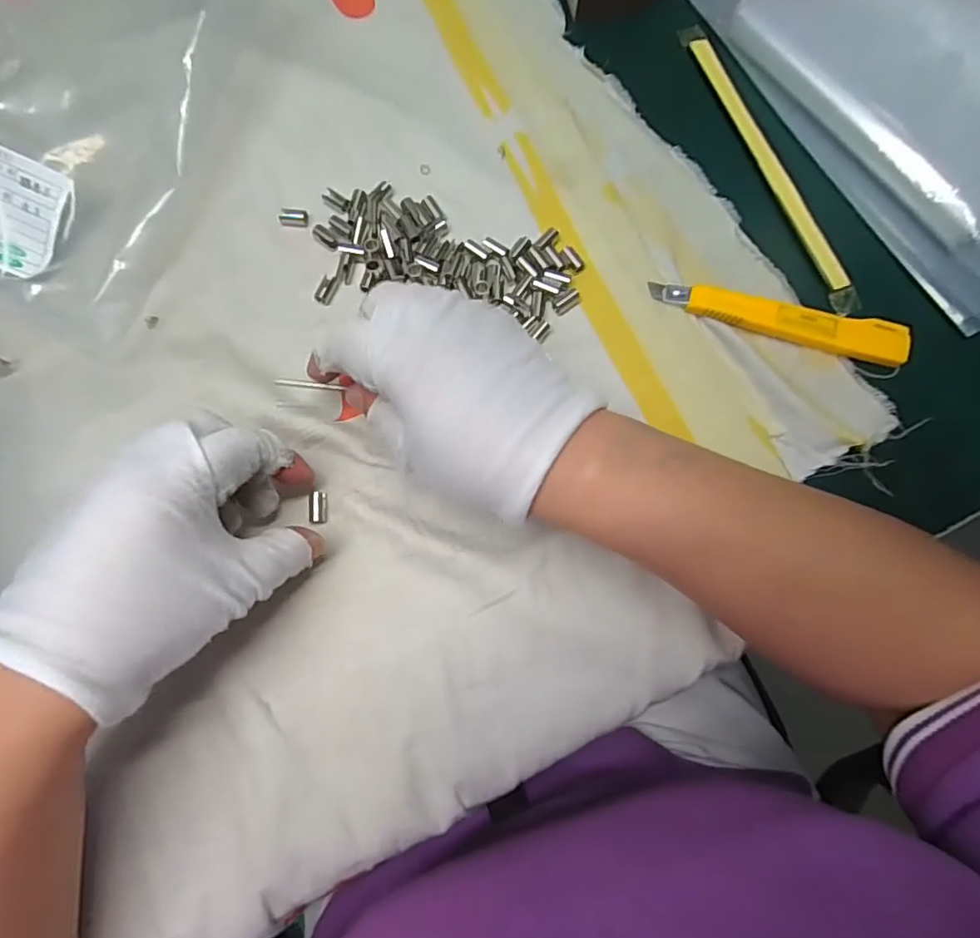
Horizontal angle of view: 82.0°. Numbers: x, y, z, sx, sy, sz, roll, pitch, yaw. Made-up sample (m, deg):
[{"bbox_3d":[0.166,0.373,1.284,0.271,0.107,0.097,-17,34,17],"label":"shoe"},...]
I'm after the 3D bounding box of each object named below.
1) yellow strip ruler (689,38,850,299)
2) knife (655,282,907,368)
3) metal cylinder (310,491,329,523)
[{"bbox_3d":[0.159,-0.179,0.323,0.011,0.005,0.177,-20,78,-5],"label":"yellow strip ruler"},{"bbox_3d":[0.152,-0.080,0.297,0.131,0.012,0.021,16,78,3],"label":"knife"},{"bbox_3d":[-0.085,0.019,0.277,0.008,0.005,0.015,-5,77,-2],"label":"metal cylinder"}]

